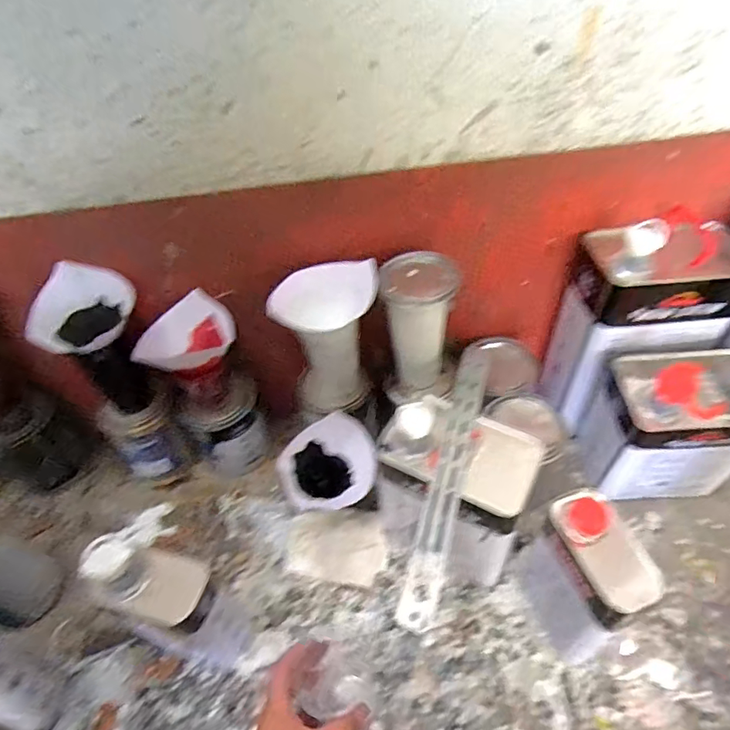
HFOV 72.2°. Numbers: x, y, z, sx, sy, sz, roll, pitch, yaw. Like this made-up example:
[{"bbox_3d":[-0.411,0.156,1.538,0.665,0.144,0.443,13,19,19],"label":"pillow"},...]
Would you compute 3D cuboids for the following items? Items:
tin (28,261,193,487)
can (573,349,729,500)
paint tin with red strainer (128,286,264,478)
[{"bbox_3d":[-0.317,0.029,0.678,0.108,0.346,0.109,-3,49,3],"label":"tin"},{"bbox_3d":[0.390,0.070,0.638,0.171,0.194,0.120,-7,49,0],"label":"can"},{"bbox_3d":[-0.211,0.047,0.703,0.116,0.261,0.109,-21,50,-12],"label":"paint tin with red strainer"}]

